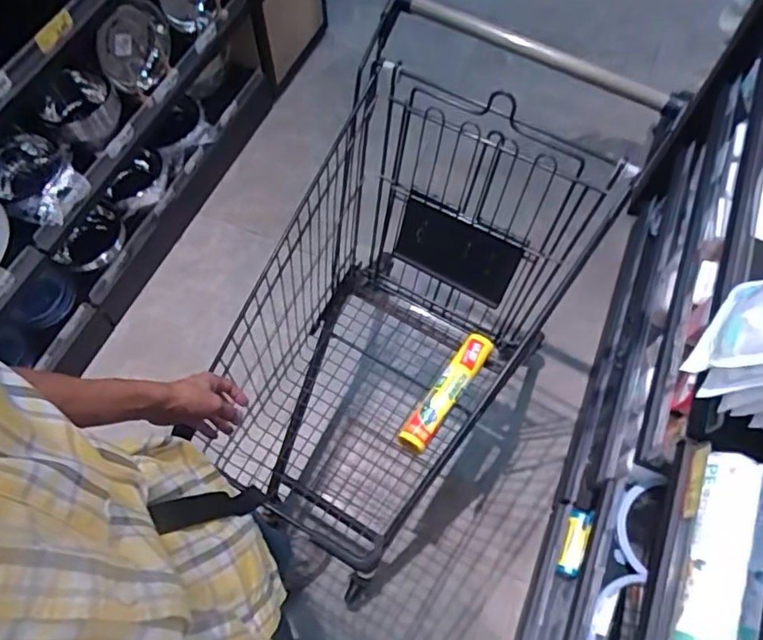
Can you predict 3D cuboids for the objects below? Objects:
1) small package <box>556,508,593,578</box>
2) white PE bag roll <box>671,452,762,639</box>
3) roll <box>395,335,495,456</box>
[{"bbox_3d":[0.410,0.467,1.225,0.040,0.047,0.142,23,66,10],"label":"small package"},{"bbox_3d":[0.382,0.292,0.659,0.056,0.051,0.303,21,66,9],"label":"white PE bag roll"},{"bbox_3d":[0.121,0.136,1.092,0.055,0.059,0.270,32,68,14],"label":"roll"}]

